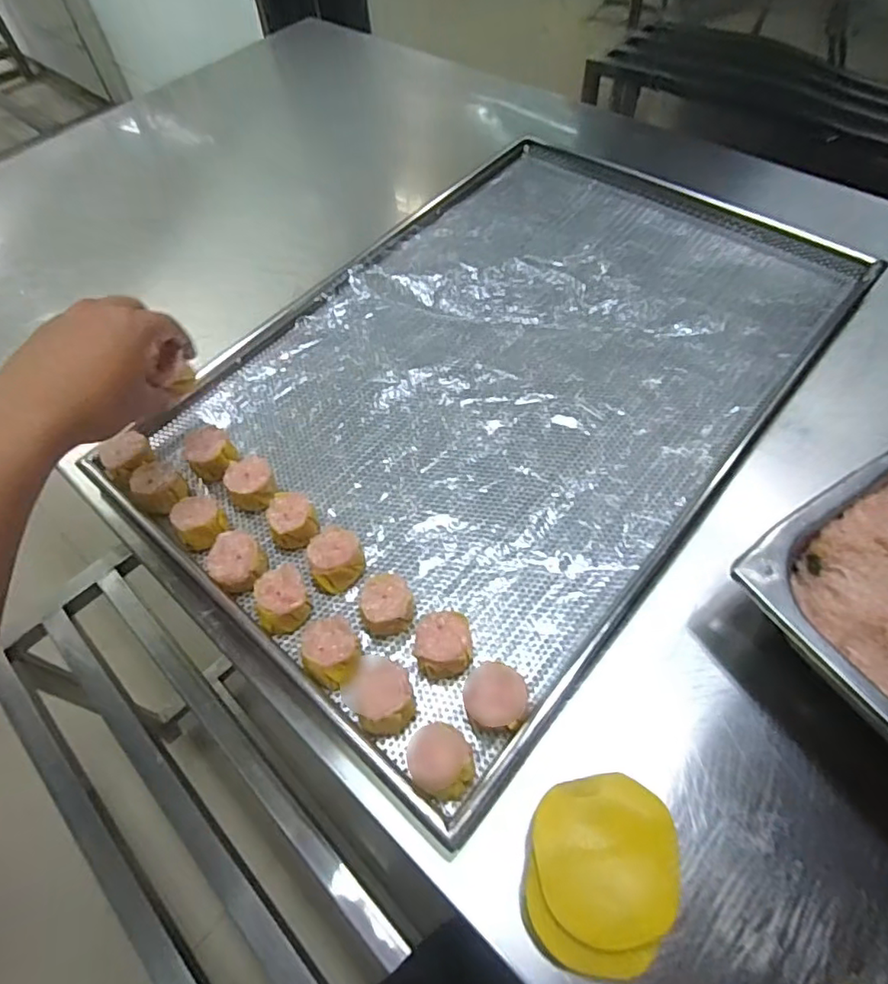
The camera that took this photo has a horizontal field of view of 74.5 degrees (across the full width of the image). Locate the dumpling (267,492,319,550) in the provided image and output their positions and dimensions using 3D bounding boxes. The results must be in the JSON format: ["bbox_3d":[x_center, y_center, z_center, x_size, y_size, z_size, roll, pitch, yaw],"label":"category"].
[{"bbox_3d":[-0.116,0.021,0.450,0.034,0.026,0.039,-8,59,-2],"label":"dumpling"}]

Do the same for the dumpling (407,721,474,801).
[{"bbox_3d":[0.000,0.159,0.346,0.041,0.033,0.040,-10,59,-3],"label":"dumpling"}]

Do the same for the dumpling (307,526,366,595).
[{"bbox_3d":[-0.078,0.047,0.428,0.037,0.028,0.044,-18,60,-8],"label":"dumpling"}]

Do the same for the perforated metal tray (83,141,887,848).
[{"bbox_3d":[0.058,-0.119,0.524,0.427,0.038,0.638,35,67,21],"label":"perforated metal tray"}]

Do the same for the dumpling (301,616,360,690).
[{"bbox_3d":[-0.075,0.106,0.388,0.038,0.027,0.039,-1,59,2],"label":"dumpling"}]

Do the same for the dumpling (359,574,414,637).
[{"bbox_3d":[-0.039,0.078,0.405,0.035,0.028,0.039,-19,60,-8],"label":"dumpling"}]

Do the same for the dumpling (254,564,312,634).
[{"bbox_3d":[-0.113,0.075,0.411,0.034,0.025,0.041,-20,60,-9],"label":"dumpling"}]

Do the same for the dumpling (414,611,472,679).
[{"bbox_3d":[0.000,0.101,0.387,0.035,0.030,0.039,-4,59,1],"label":"dumpling"}]

